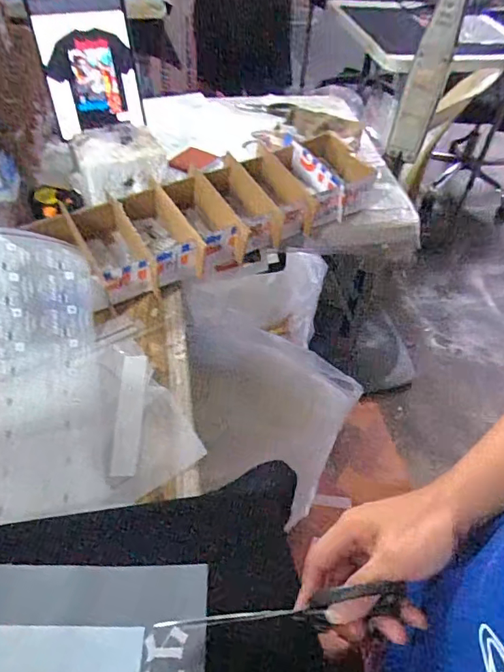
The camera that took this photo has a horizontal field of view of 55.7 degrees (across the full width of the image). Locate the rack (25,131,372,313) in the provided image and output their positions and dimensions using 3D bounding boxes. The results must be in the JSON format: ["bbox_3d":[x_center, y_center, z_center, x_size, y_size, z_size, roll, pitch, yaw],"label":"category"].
[{"bbox_3d":[-0.030,-0.234,0.878,0.613,0.106,0.181,-24,54,-22],"label":"rack"}]

